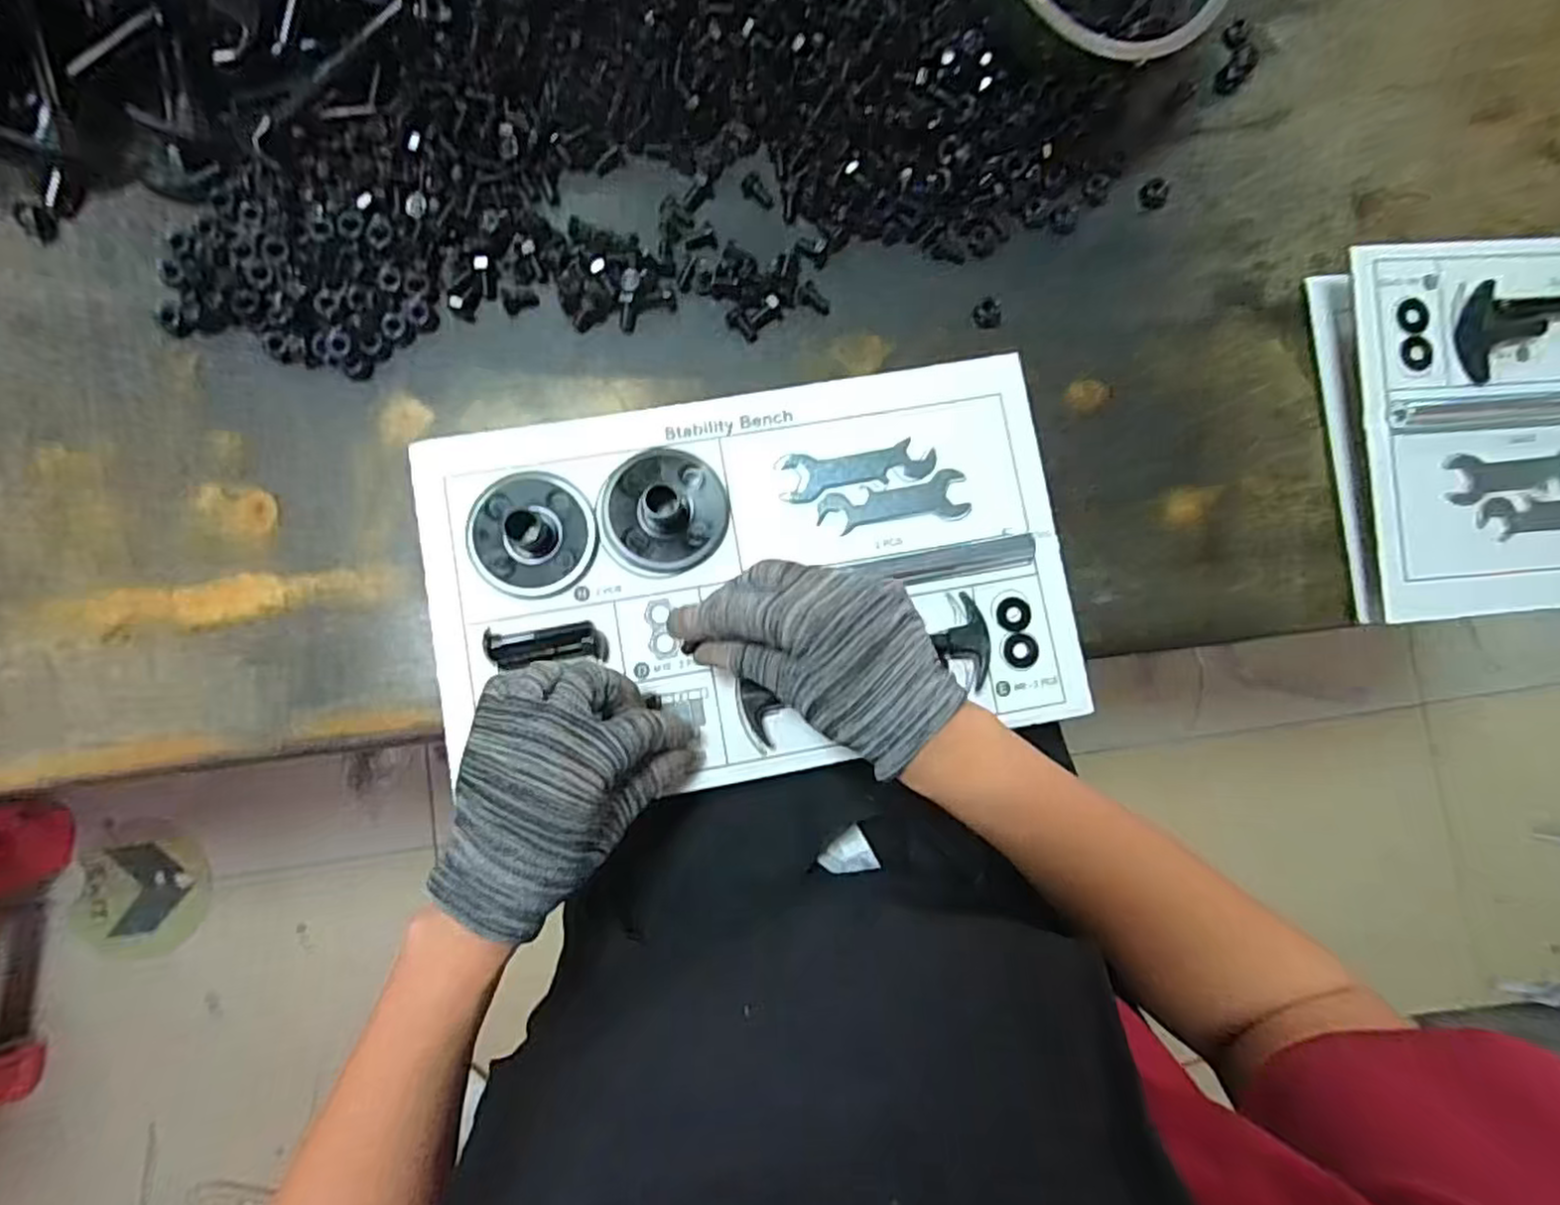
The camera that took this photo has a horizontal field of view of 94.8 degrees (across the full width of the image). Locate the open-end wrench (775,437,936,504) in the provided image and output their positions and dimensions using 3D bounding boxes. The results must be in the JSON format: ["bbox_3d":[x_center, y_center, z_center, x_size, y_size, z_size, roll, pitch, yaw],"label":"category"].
[{"bbox_3d":[0.047,-0.081,0.432,0.094,0.004,0.028,-9,85,-4],"label":"open-end wrench"}]

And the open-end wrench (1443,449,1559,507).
[{"bbox_3d":[0.444,-0.077,0.428,0.098,0.005,0.028,-5,85,-4],"label":"open-end wrench"}]

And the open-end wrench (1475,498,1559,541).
[{"bbox_3d":[0.463,-0.051,0.429,0.092,0.005,0.029,-7,85,-4],"label":"open-end wrench"}]

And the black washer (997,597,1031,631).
[{"bbox_3d":[0.141,0.007,0.430,0.021,0.004,0.020,0,84,-4],"label":"black washer"}]

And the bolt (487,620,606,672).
[{"bbox_3d":[-0.130,0.023,0.401,0.065,0.012,0.021,-3,84,-17],"label":"bolt"}]

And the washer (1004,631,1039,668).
[{"bbox_3d":[0.144,0.028,0.429,0.021,0.004,0.021,0,84,-4],"label":"washer"}]

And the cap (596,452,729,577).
[{"bbox_3d":[-0.068,-0.055,0.411,0.072,0.028,0.073,0,84,-4],"label":"cap"}]

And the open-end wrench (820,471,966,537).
[{"bbox_3d":[0.068,-0.058,0.430,0.090,0.004,0.029,-11,85,-5],"label":"open-end wrench"}]

